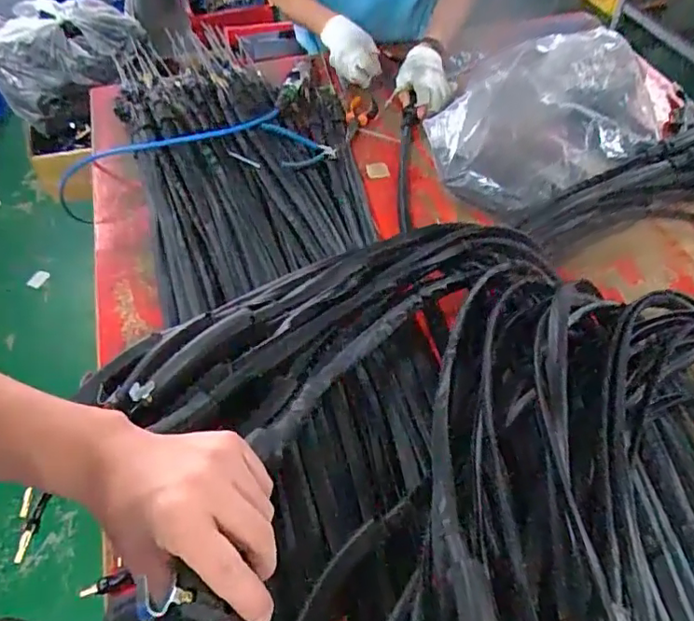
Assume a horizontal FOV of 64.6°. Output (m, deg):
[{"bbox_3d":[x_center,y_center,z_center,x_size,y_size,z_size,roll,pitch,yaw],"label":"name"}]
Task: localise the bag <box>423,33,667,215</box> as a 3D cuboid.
[{"bbox_3d":[0.367,-0.337,0.969,0.443,0.084,0.306,-13,76,-9],"label":"bag"}]

